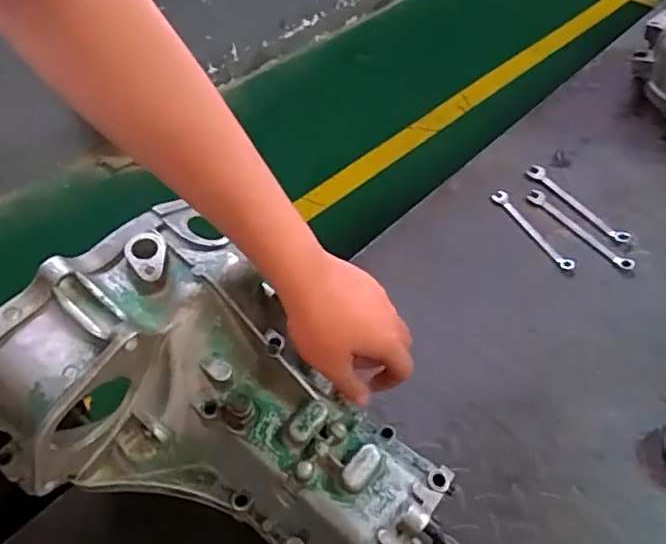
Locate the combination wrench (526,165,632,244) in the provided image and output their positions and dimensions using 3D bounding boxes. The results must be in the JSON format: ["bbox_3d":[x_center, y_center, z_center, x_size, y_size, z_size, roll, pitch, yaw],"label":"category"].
[{"bbox_3d":[0.345,-0.098,0.826,0.030,0.007,0.173,-29,56,-19],"label":"combination wrench"}]

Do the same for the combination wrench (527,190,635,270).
[{"bbox_3d":[0.337,-0.059,0.799,0.024,0.012,0.167,-32,57,-21],"label":"combination wrench"}]

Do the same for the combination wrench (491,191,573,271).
[{"bbox_3d":[0.271,-0.058,0.796,0.020,0.013,0.154,-25,54,-17],"label":"combination wrench"}]

